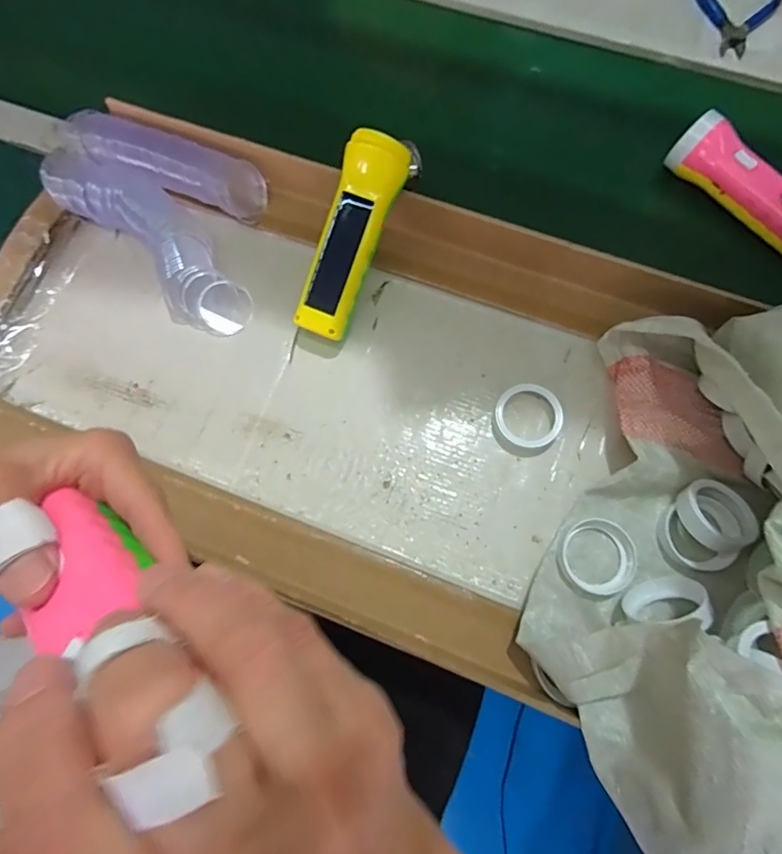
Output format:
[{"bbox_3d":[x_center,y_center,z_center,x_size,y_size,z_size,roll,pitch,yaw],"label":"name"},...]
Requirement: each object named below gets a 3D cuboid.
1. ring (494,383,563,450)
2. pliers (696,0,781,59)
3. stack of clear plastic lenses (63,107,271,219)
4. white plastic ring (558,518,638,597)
[{"bbox_3d":[0.111,-0.008,0.399,0.050,0.019,0.052,0,72,1],"label":"ring"},{"bbox_3d":[0.376,-0.460,0.548,0.103,0.008,0.139,19,73,7],"label":"pliers"},{"bbox_3d":[-0.206,-0.241,0.457,0.186,0.038,0.044,19,74,7],"label":"stack of clear plastic lenses"},{"bbox_3d":[0.153,0.096,0.368,0.057,0.011,0.052,0,72,1],"label":"white plastic ring"}]

